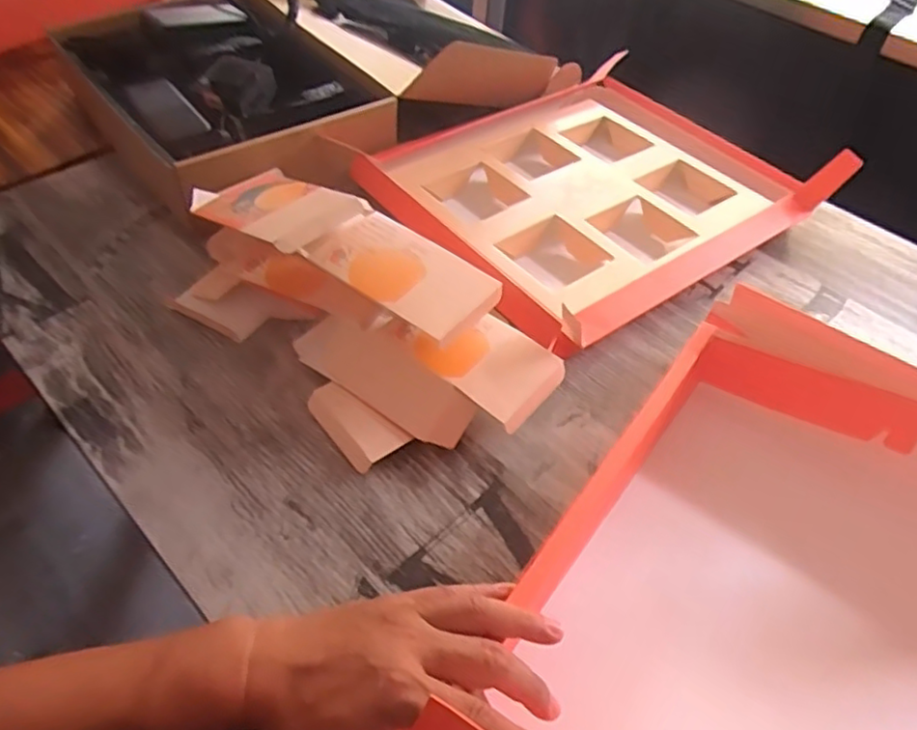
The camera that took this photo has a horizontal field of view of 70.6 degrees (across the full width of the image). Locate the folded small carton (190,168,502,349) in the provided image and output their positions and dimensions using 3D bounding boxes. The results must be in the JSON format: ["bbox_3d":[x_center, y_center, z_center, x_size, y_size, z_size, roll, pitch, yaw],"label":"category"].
[{"bbox_3d":[-0.108,-0.111,0.545,0.291,0.040,0.105,29,55,18],"label":"folded small carton"}]

